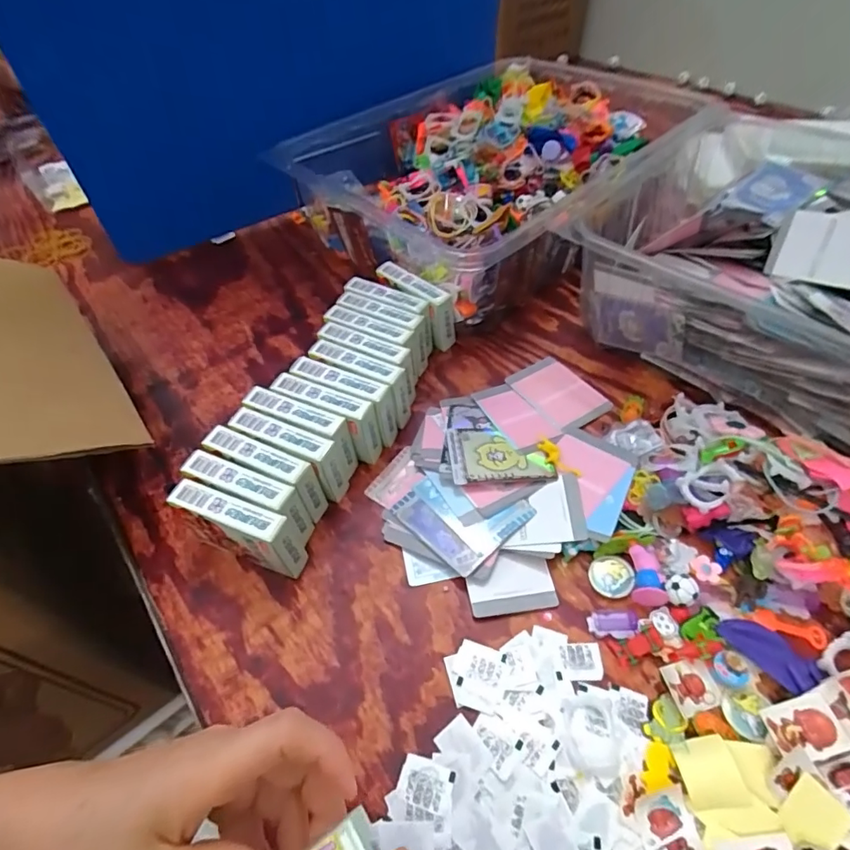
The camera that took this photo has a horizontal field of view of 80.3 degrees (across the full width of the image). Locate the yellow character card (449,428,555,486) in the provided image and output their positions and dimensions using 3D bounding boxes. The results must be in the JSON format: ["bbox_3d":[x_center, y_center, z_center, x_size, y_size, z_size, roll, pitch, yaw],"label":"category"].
[{"bbox_3d":[0.064,0.025,0.437,0.084,0.004,0.059,-3,47,-4],"label":"yellow character card"}]

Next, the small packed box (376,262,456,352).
[{"bbox_3d":[-0.010,-0.125,0.541,0.090,0.070,0.026,35,61,28],"label":"small packed box"}]

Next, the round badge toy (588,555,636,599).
[{"bbox_3d":[0.139,0.112,0.375,0.030,0.010,0.031,-2,51,3],"label":"round badge toy"}]

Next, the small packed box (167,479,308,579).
[{"bbox_3d":[-0.139,0.081,0.383,0.091,0.068,0.023,17,54,17],"label":"small packed box"}]

